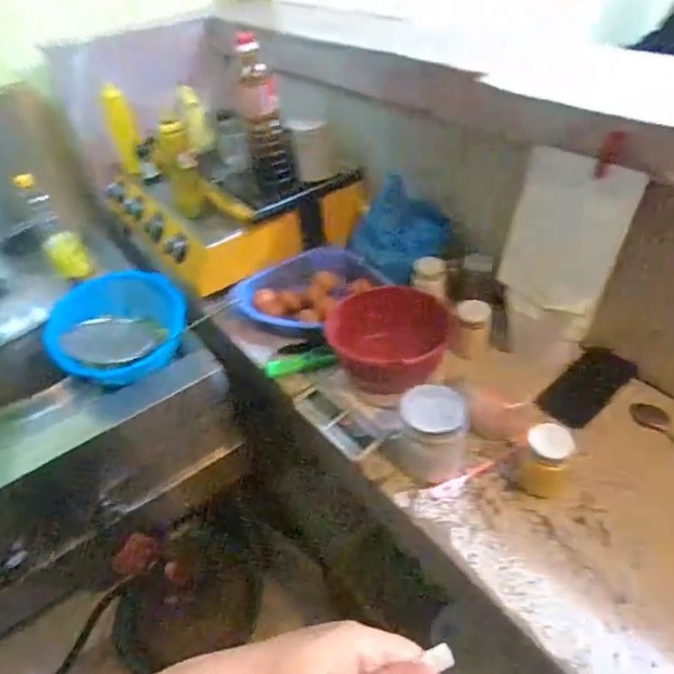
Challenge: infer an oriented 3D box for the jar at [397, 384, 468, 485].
[{"bbox_3d":[0.128,0.128,0.697,0.085,0.105,0.084,-4,43,3],"label":"jar"}]

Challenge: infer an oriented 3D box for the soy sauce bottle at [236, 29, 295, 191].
[{"bbox_3d":[-0.129,-0.394,0.930,0.071,0.233,0.079,-9,42,-4],"label":"soy sauce bottle"}]

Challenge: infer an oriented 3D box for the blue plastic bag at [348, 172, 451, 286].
[{"bbox_3d":[0.123,-0.207,1.033,0.180,0.143,0.125,29,54,32],"label":"blue plastic bag"}]

